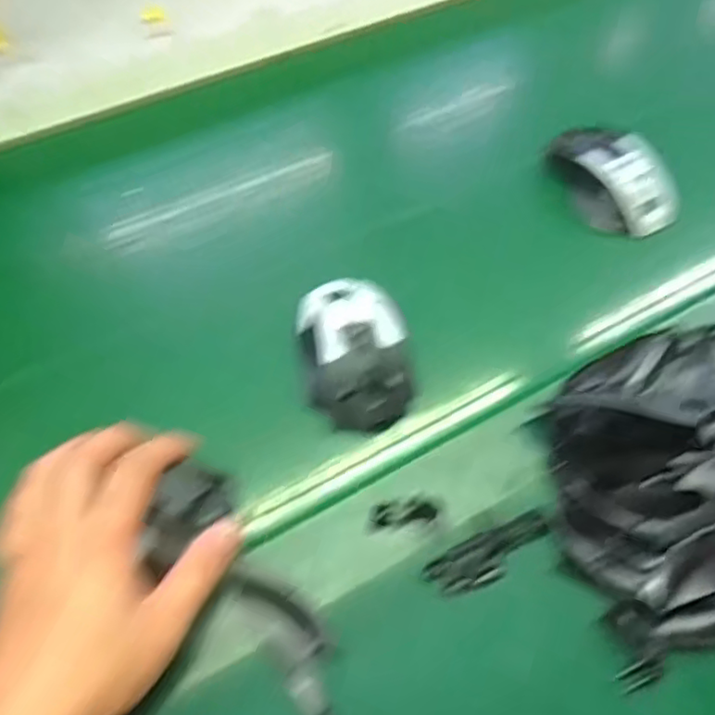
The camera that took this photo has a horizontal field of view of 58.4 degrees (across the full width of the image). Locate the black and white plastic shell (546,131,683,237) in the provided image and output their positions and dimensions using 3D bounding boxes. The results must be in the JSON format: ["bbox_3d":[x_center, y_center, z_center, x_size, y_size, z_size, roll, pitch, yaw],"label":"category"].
[{"bbox_3d":[0.207,-0.146,0.520,0.064,0.036,0.107,-35,67,-19],"label":"black and white plastic shell"}]

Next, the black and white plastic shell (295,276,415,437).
[{"bbox_3d":[-0.001,-0.007,0.437,0.075,0.038,0.110,-10,61,-7],"label":"black and white plastic shell"}]

